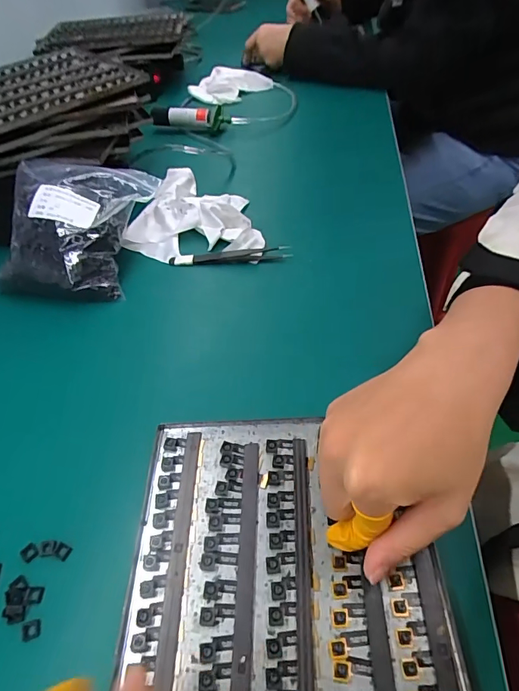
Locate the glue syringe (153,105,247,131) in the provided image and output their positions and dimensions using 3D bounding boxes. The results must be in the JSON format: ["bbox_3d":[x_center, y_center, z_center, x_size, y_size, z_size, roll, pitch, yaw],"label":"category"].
[{"bbox_3d":[-0.092,-0.340,0.634,0.140,0.033,0.023,2,50,6],"label":"glue syringe"}]

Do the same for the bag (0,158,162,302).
[{"bbox_3d":[-0.190,-0.124,0.435,0.126,0.073,0.155,5,51,9],"label":"bag"}]

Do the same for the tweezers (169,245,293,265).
[{"bbox_3d":[-0.032,-0.094,0.437,0.126,0.011,0.015,-2,50,3],"label":"tweezers"}]

